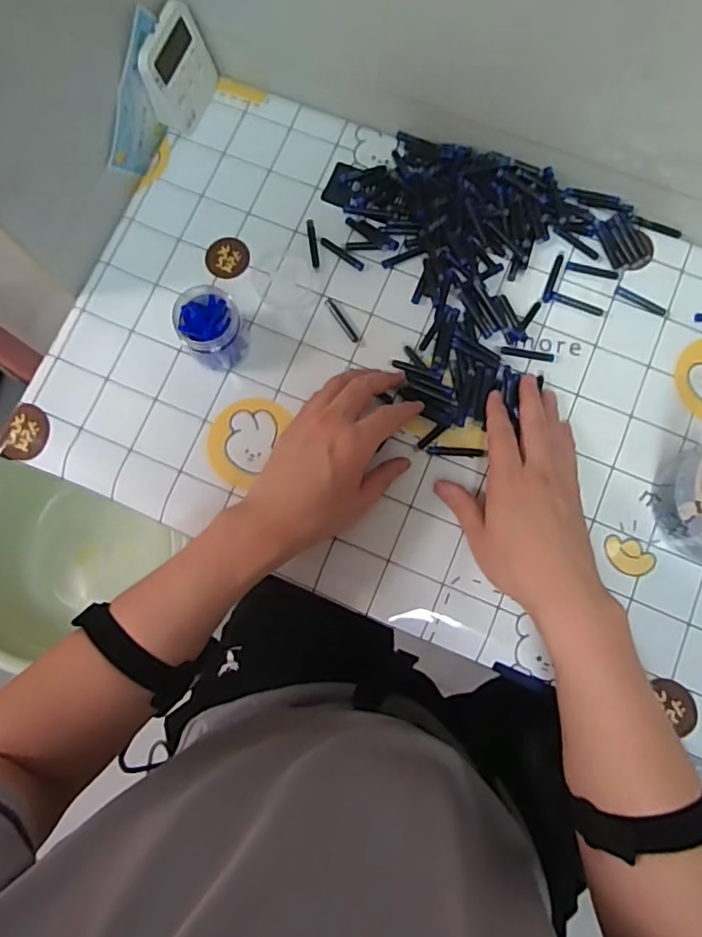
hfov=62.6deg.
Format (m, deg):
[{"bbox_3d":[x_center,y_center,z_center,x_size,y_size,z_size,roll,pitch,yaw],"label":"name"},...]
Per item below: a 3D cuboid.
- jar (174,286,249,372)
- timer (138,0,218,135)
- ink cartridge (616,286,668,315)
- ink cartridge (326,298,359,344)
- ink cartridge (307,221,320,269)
[{"bbox_3d":[-0.116,-0.114,0.478,0.053,0.054,0.053,0,80,0],"label":"jar"},{"bbox_3d":[-0.150,-0.351,0.511,0.026,0.079,0.076,24,81,4],"label":"timer"},{"bbox_3d":[0.256,-0.148,0.508,0.047,0.004,0.009,31,81,5],"label":"ink cartridge"},{"bbox_3d":[-0.008,-0.131,0.508,0.008,0.004,0.047,-33,82,-6],"label":"ink cartridge"},{"bbox_3d":[-0.034,-0.203,0.519,0.006,0.004,0.046,-8,80,-1],"label":"ink cartridge"}]

